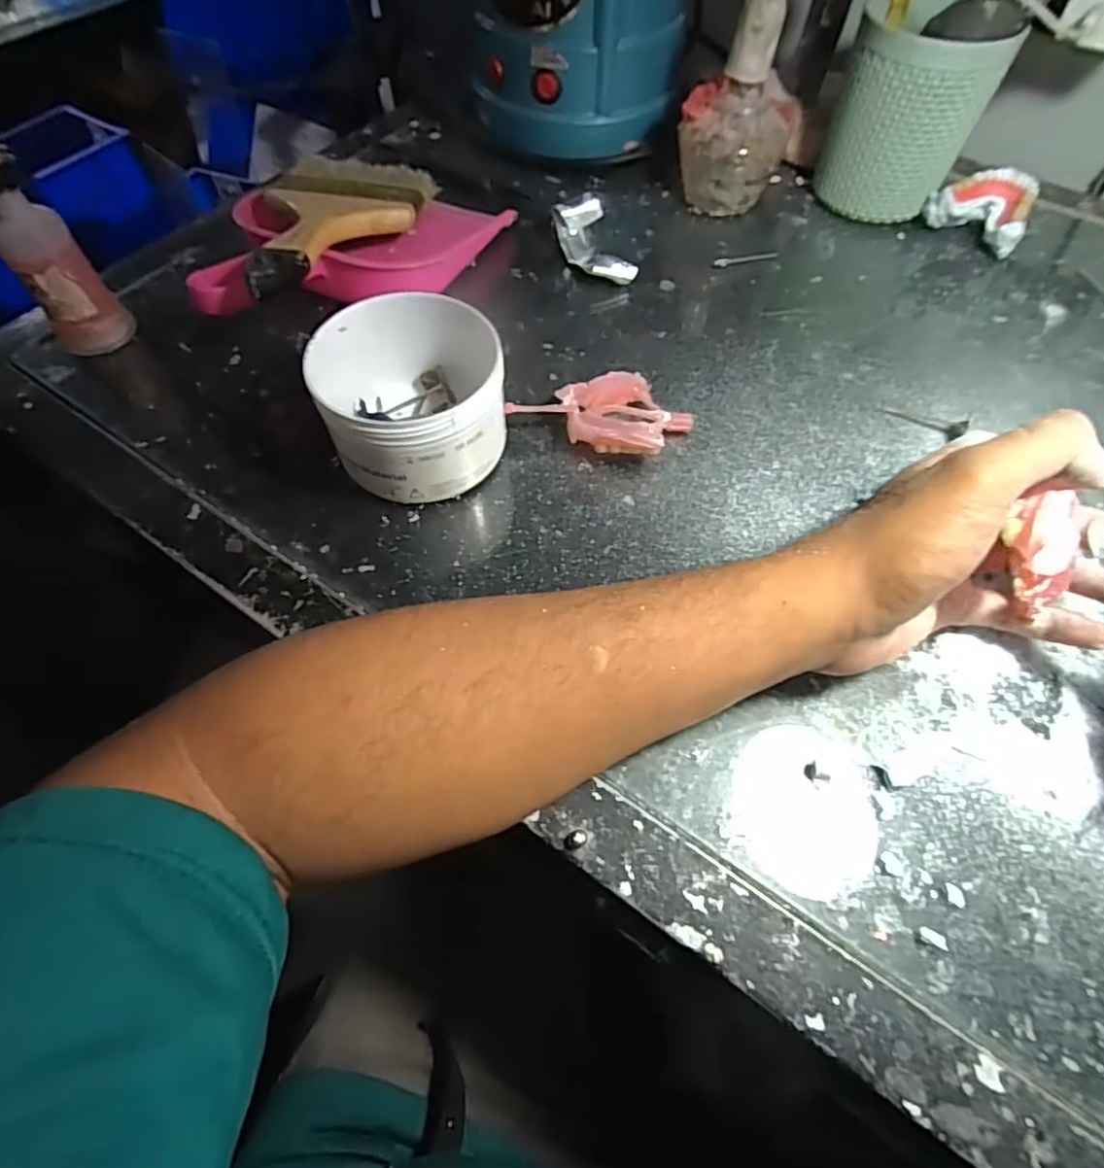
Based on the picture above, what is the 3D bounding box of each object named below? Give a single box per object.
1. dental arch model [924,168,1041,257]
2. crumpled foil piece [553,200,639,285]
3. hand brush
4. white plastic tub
[{"bbox_3d":[0.306,-0.268,0.439,0.066,0.034,0.054,33,65,17],"label":"dental arch model"},{"bbox_3d":[0.028,-0.231,0.420,0.034,0.023,0.068,-20,62,-12],"label":"crumpled foil piece"},{"bbox_3d":[-0.143,-0.231,0.392,0.098,0.025,0.229,5,47,1],"label":"hand brush"},{"bbox_3d":[-0.072,-0.097,0.320,0.092,0.062,0.099,0,60,0],"label":"white plastic tub"}]

